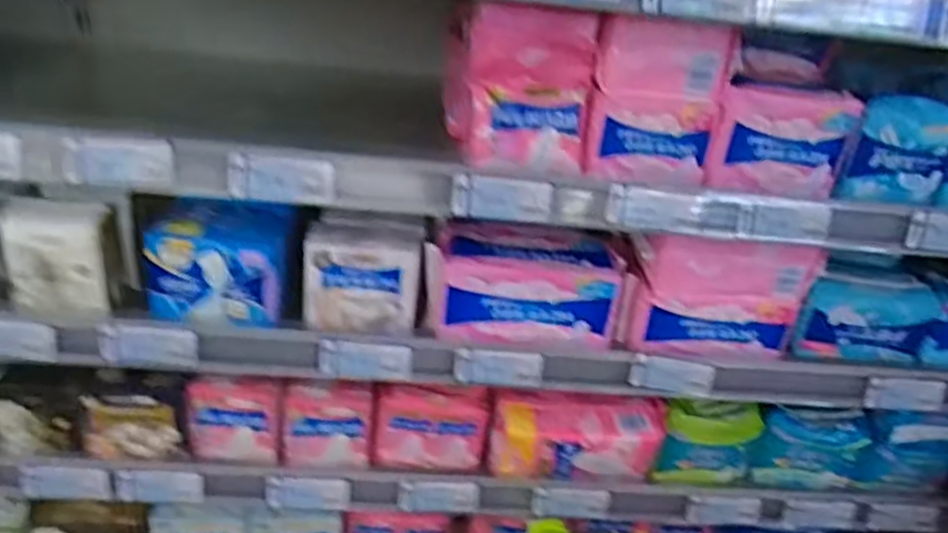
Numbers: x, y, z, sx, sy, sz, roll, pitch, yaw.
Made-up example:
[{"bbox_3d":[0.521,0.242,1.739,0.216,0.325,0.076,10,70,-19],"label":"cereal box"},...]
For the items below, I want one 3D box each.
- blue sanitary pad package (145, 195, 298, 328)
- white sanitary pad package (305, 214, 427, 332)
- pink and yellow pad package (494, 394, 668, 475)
[{"bbox_3d":[-0.264,-0.014,0.773,0.140,0.097,0.125,4,29,-6],"label":"blue sanitary pad package"},{"bbox_3d":[-0.119,0.006,0.785,0.121,0.097,0.088,5,29,-5],"label":"white sanitary pad package"},{"bbox_3d":[0.129,0.205,0.863,0.207,0.088,0.064,5,29,-5],"label":"pink and yellow pad package"}]

